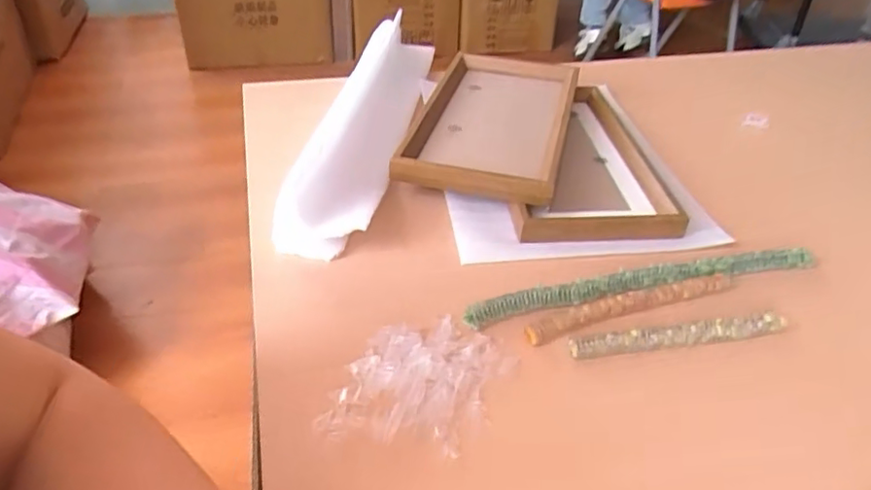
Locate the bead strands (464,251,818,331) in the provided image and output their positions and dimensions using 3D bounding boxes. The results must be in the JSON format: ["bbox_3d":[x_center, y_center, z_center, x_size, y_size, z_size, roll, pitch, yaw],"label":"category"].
[{"bbox_3d":[0.169,0.030,0.487,0.302,0.013,0.020,-9,41,-14],"label":"bead strands"}]

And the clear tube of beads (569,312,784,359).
[{"bbox_3d":[0.176,0.064,0.443,0.161,0.013,0.012,-4,40,-9],"label":"clear tube of beads"}]

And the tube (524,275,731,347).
[{"bbox_3d":[0.148,0.044,0.466,0.178,0.012,0.019,-13,42,-18],"label":"tube"}]

